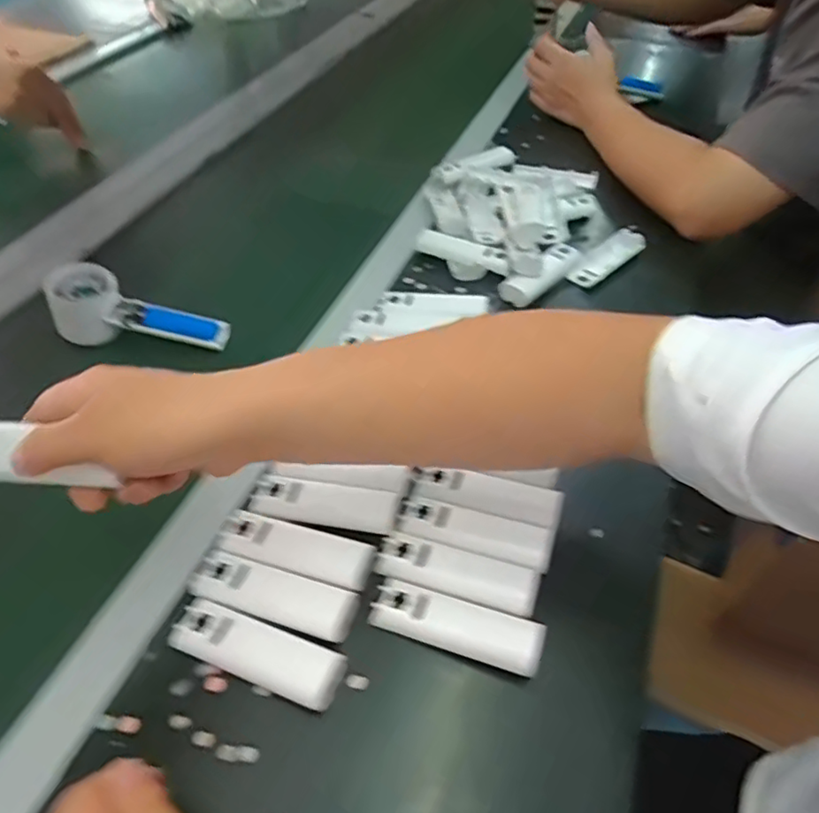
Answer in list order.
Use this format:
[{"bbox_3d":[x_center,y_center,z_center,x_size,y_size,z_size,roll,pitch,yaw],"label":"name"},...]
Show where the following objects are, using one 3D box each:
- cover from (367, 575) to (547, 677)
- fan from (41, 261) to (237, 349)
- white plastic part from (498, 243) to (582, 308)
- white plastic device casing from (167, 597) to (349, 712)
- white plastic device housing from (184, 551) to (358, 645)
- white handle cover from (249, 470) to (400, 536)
[{"bbox_3d":[0.030,0.138,0.389,0.107,0.010,0.034,16,50,13],"label":"cover"},{"bbox_3d":[-0.256,-0.083,0.586,0.160,0.050,0.050,16,48,-9],"label":"fan"},{"bbox_3d":[0.139,-0.140,0.632,0.101,0.025,0.035,-36,58,-28],"label":"white plastic part"},{"bbox_3d":[-0.094,0.150,0.376,0.109,0.006,0.033,17,51,14],"label":"white plastic device casing"},{"bbox_3d":[-0.090,0.121,0.399,0.111,0.010,0.031,15,50,12],"label":"white plastic device housing"},{"bbox_3d":[-0.062,0.067,0.441,0.105,0.008,0.031,9,49,8],"label":"white handle cover"}]

